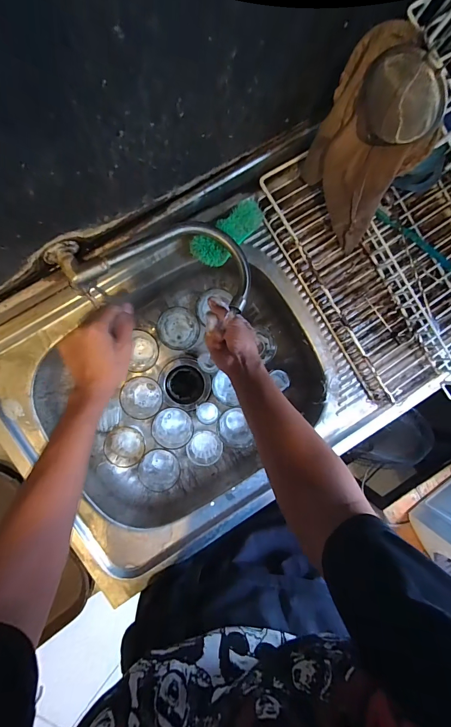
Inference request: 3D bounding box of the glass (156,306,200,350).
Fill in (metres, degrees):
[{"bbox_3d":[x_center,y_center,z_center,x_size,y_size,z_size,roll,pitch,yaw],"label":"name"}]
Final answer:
[{"bbox_3d":[-0.092,-0.067,0.664,0.080,0.067,0.077,0,92,-5],"label":"glass"}]

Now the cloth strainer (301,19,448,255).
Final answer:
[{"bbox_3d":[0.178,-0.263,0.445,0.054,0.256,0.169,-43,95,-2],"label":"cloth strainer"}]

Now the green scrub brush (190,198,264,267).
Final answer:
[{"bbox_3d":[0.008,-0.213,0.559,0.136,0.039,0.056,-40,95,-2],"label":"green scrub brush"}]

